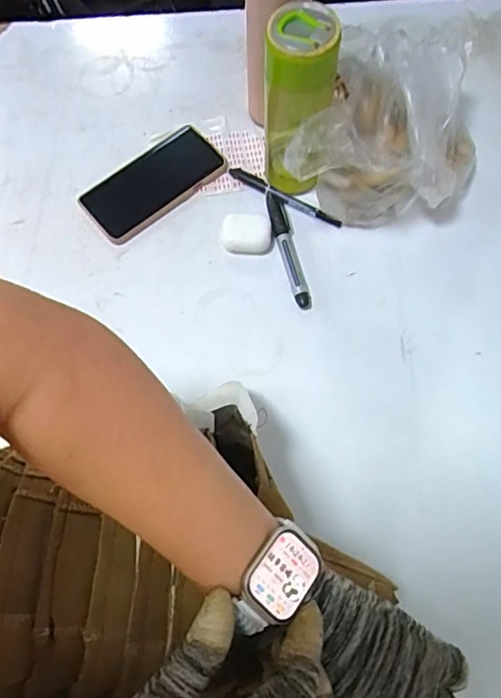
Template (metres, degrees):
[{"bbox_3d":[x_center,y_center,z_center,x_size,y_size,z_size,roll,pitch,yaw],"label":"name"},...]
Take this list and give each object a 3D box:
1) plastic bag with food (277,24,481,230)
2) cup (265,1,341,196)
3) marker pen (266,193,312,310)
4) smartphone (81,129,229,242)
[{"bbox_3d":[0.156,-0.237,0.561,0.186,0.128,0.244,18,71,8],"label":"plastic bag with food"},{"bbox_3d":[0.046,-0.238,0.531,0.063,0.193,0.064,-1,70,2],"label":"cup"},{"bbox_3d":[0.040,-0.108,0.569,0.020,0.015,0.138,-13,70,-3],"label":"marker pen"},{"bbox_3d":[-0.111,-0.192,0.614,0.164,0.009,0.081,-38,73,-11],"label":"smartphone"}]

